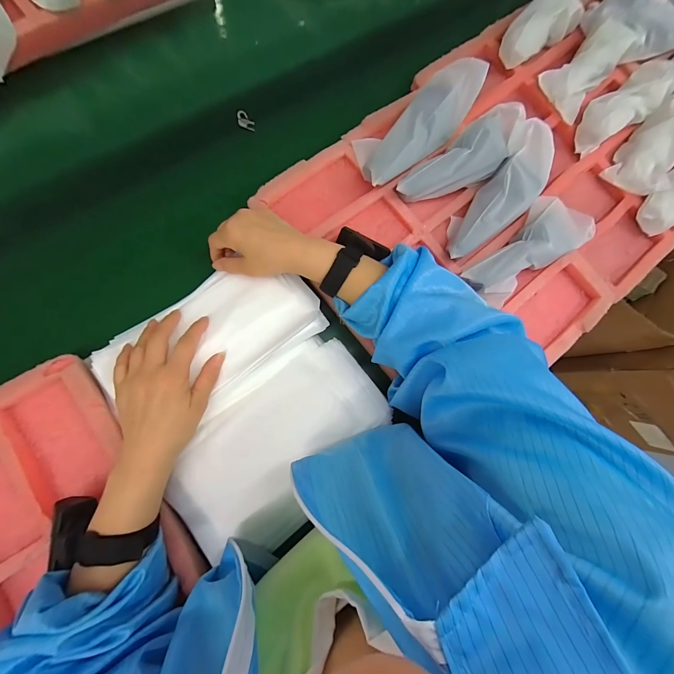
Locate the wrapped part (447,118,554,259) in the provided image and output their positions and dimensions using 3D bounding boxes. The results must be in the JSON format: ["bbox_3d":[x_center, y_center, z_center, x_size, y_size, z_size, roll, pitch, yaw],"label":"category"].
[{"bbox_3d":[0.219,-0.187,0.413,0.076,0.045,0.192,36,99,-2],"label":"wrapped part"}]

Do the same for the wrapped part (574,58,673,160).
[{"bbox_3d":[0.454,-0.366,0.476,0.173,0.058,0.069,-35,87,-12],"label":"wrapped part"}]

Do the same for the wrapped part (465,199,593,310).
[{"bbox_3d":[0.261,-0.114,0.422,0.191,0.060,0.084,-43,88,-12],"label":"wrapped part"}]

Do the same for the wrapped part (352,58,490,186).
[{"bbox_3d":[0.105,-0.289,0.416,0.186,0.051,0.077,-40,90,4],"label":"wrapped part"}]

